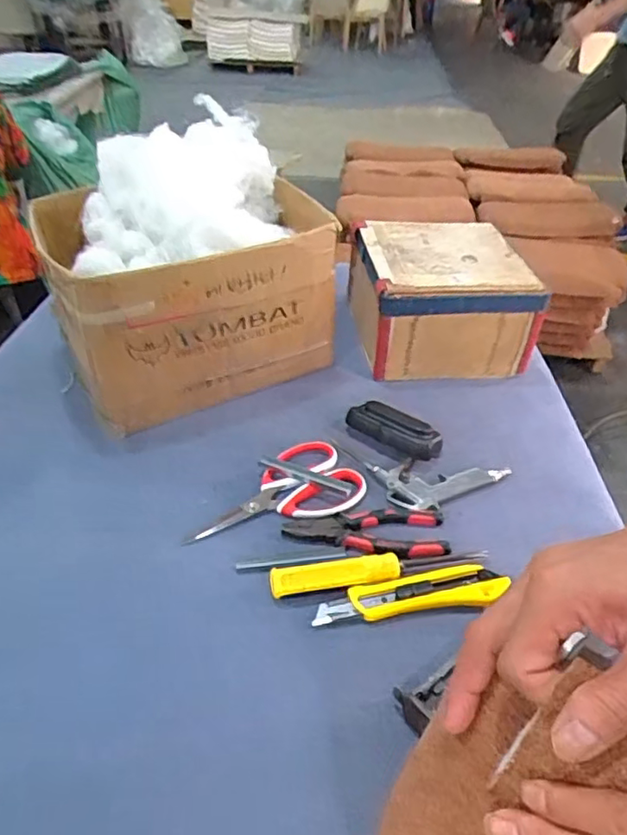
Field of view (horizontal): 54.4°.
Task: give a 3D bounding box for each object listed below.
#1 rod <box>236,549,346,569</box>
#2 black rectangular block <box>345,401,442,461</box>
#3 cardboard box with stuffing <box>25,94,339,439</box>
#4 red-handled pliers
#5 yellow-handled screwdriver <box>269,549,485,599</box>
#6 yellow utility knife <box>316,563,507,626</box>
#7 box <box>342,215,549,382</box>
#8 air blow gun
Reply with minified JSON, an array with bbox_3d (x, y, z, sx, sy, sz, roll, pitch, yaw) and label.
[{"bbox_3d":[-0.020,0.131,0.561,0.101,0.005,0.010,-5,39,-8],"label":"rod"},{"bbox_3d":[0.090,0.015,0.683,0.106,0.031,0.036,26,44,28],"label":"black rectangular block"},{"bbox_3d":[-0.151,-0.188,0.751,0.319,0.255,0.278,-17,42,-22],"label":"cardboard box with stuffing"},{"bbox_3d":[0.052,0.113,0.583,0.153,0.008,0.061,-4,38,-7],"label":"red-handled pliers"},{"bbox_3d":[0.062,0.134,0.547,0.200,0.024,0.024,-7,39,-11],"label":"yellow-handled screwdriver"},{"bbox_3d":[0.081,0.152,0.526,0.158,0.018,0.036,-4,38,-7],"label":"yellow utility knife"},{"bbox_3d":[0.170,-0.163,0.840,0.212,0.135,0.208,-3,38,-7],"label":"box"},{"bbox_3d":[0.111,0.064,0.645,0.185,0.016,0.086,9,39,8],"label":"air blow gun"}]

